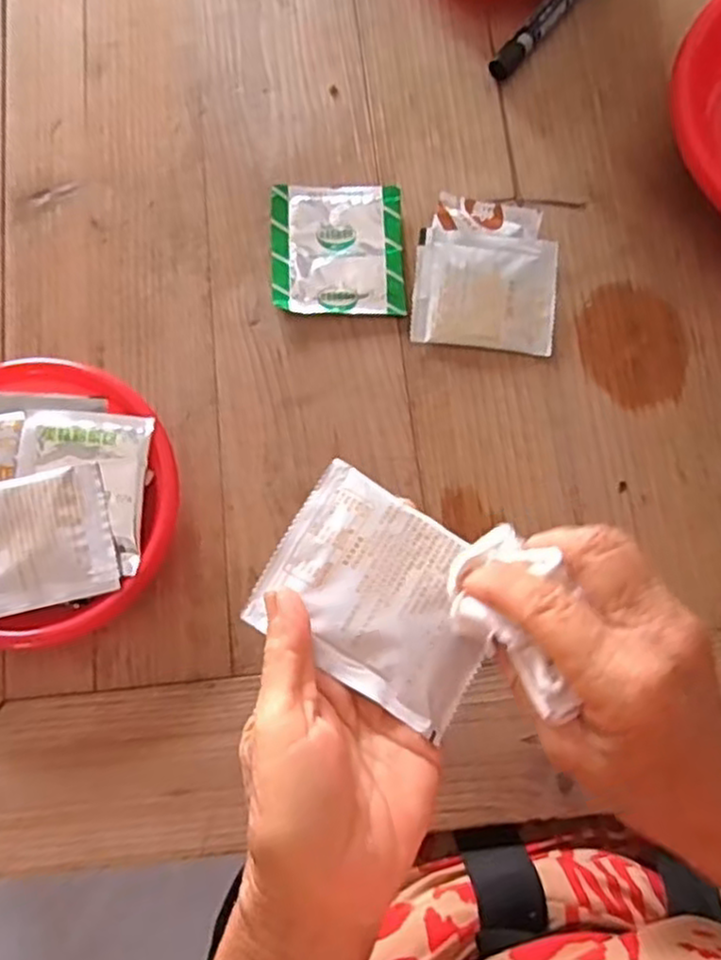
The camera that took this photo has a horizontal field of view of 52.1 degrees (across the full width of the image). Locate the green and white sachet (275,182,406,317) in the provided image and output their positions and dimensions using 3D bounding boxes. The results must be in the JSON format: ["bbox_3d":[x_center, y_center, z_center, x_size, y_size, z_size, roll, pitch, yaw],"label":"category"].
[{"bbox_3d":[-0.013,-0.132,0.420,0.074,0.006,0.078,-2,77,-1],"label":"green and white sachet"}]

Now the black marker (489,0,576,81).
[{"bbox_3d":[0.125,-0.296,0.453,0.012,0.014,0.136,38,80,8],"label":"black marker"}]

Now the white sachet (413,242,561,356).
[{"bbox_3d":[0.069,-0.103,0.410,0.077,0.014,0.059,5,77,1],"label":"white sachet"}]

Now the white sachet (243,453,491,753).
[{"bbox_3d":[0.010,0.046,0.302,0.095,0.011,0.074,31,79,6],"label":"white sachet"}]

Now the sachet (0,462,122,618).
[{"bbox_3d":[-0.163,0.030,0.358,0.079,0.007,0.064,-13,78,-3],"label":"sachet"}]

